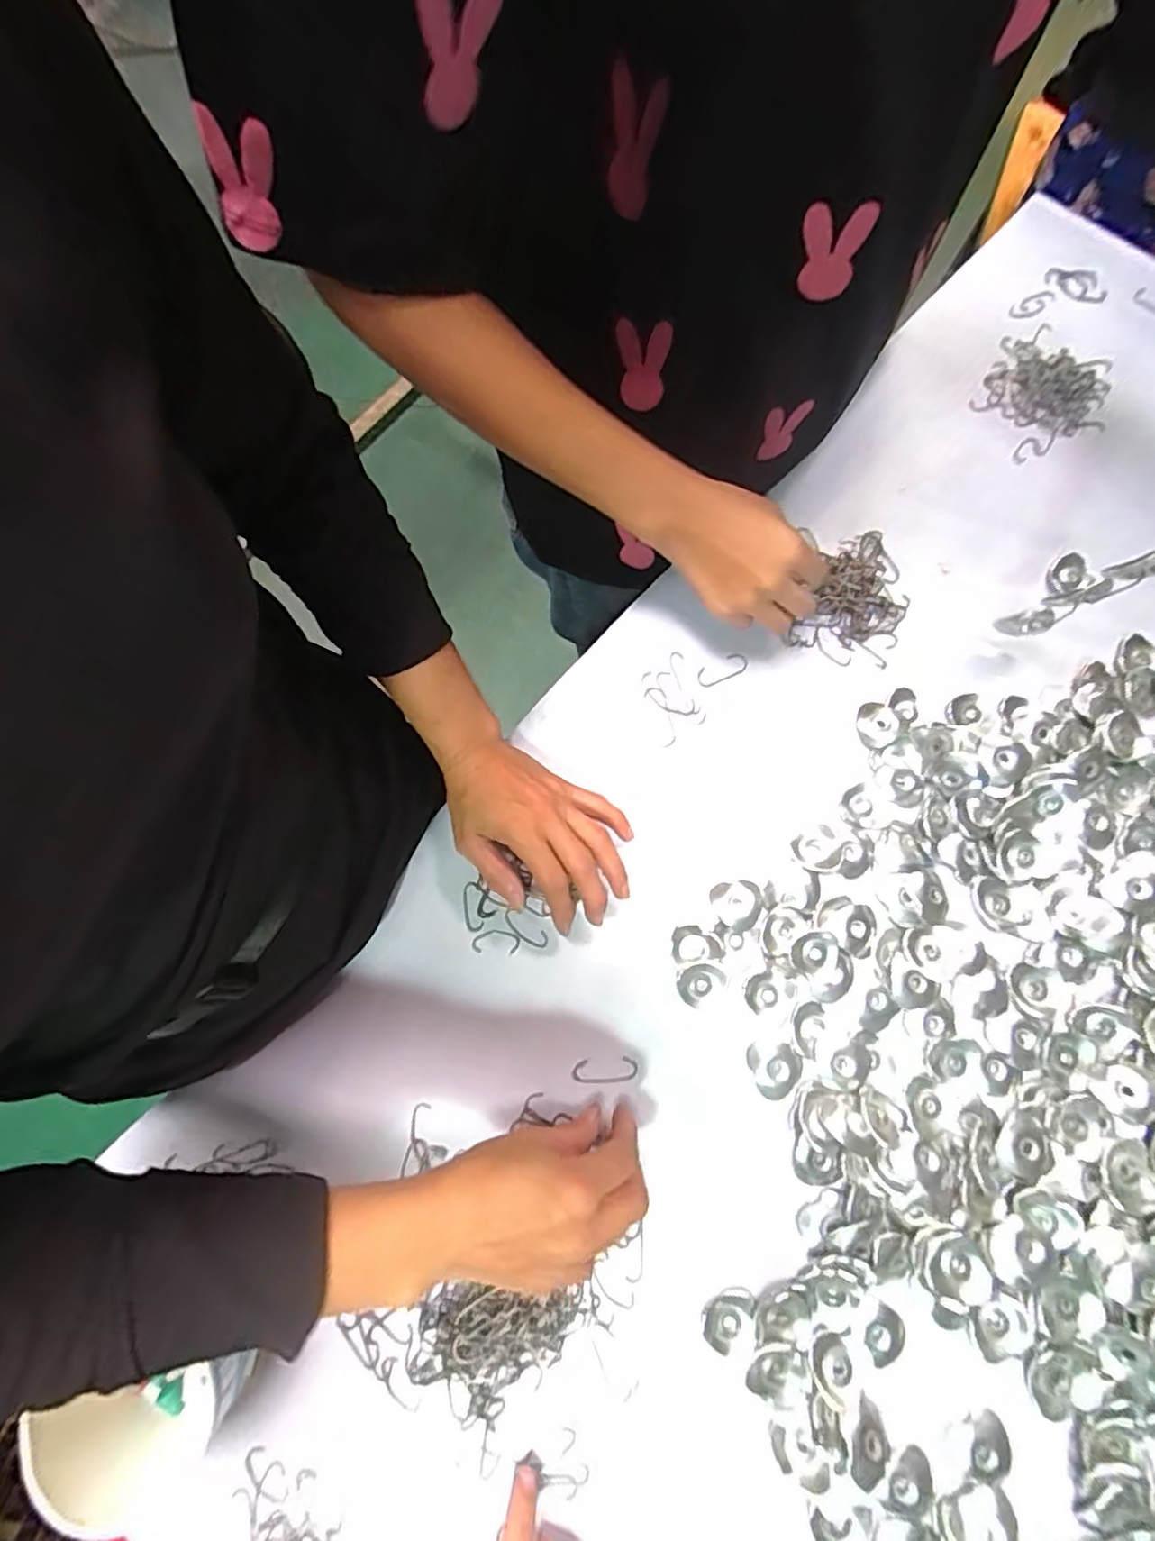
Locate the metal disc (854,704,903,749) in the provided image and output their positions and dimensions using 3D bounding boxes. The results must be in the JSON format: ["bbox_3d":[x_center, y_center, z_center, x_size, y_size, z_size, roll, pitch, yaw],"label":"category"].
[{"bbox_3d":[0.224,-0.033,0.457,0.032,0.007,0.035,0,76,0],"label":"metal disc"}]

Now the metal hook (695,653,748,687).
[{"bbox_3d":[0.111,-0.077,0.472,0.042,0.004,0.018,-23,77,-6],"label":"metal hook"}]

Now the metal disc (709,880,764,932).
[{"bbox_3d":[0.111,0.094,0.427,0.034,0.004,0.032,0,76,0],"label":"metal disc"}]

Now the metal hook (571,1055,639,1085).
[{"bbox_3d":[0.018,0.198,0.405,0.042,0.004,0.016,-5,76,-1],"label":"metal hook"}]

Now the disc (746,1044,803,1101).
[{"bbox_3d":[0.130,0.198,0.402,0.034,0.010,0.033,0,76,0],"label":"disc"}]

